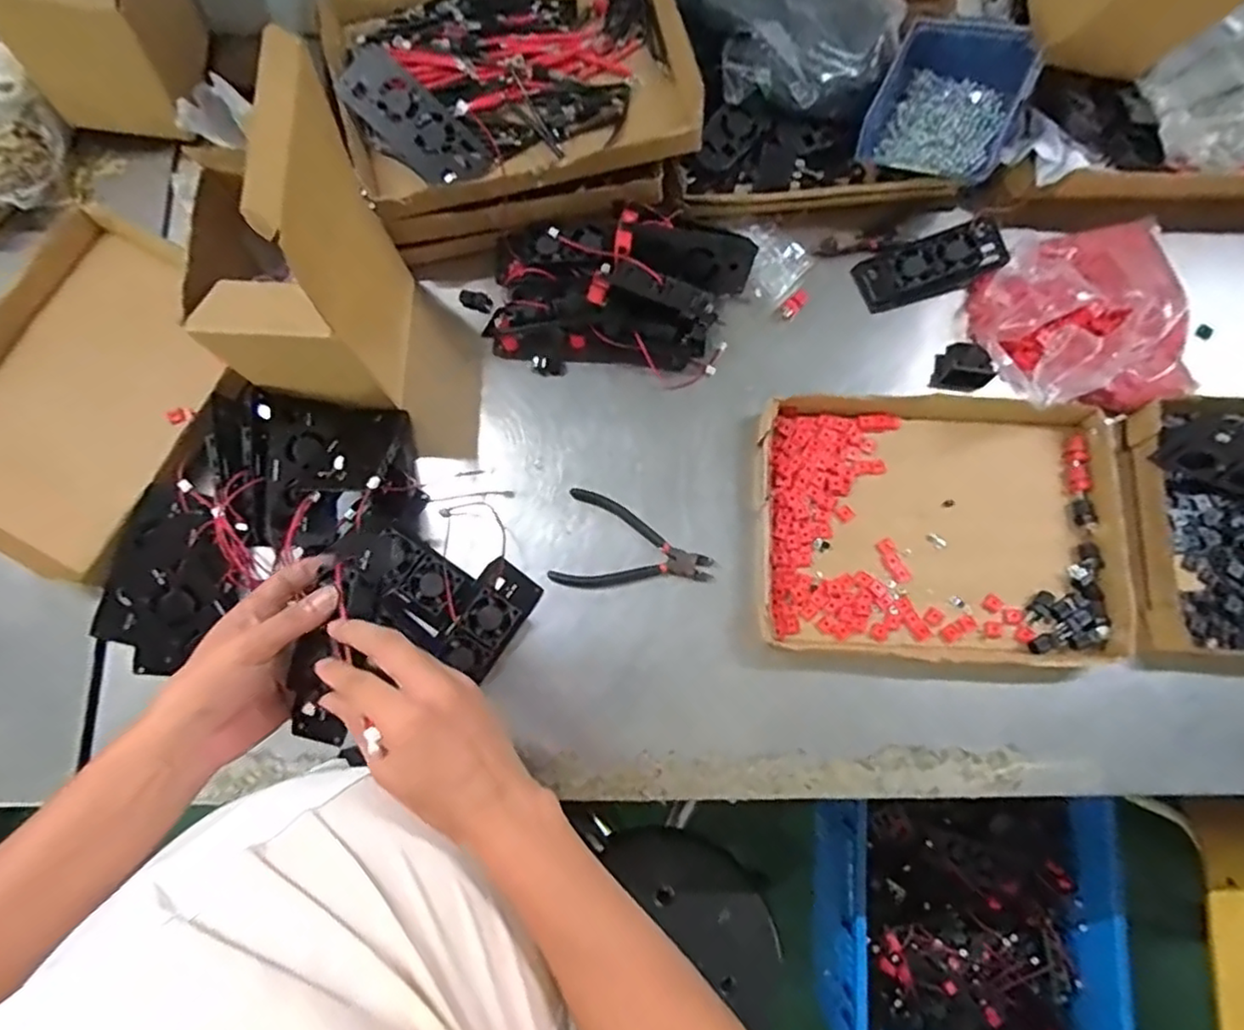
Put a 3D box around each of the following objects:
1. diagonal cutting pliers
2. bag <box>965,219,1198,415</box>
[{"bbox_3d":[0.014,0.031,0.598,0.140,0.013,0.089,11,79,3],"label":"diagonal cutting pliers"},{"bbox_3d":[0.444,-0.195,0.614,0.203,0.070,0.197,-3,78,0],"label":"bag"}]

